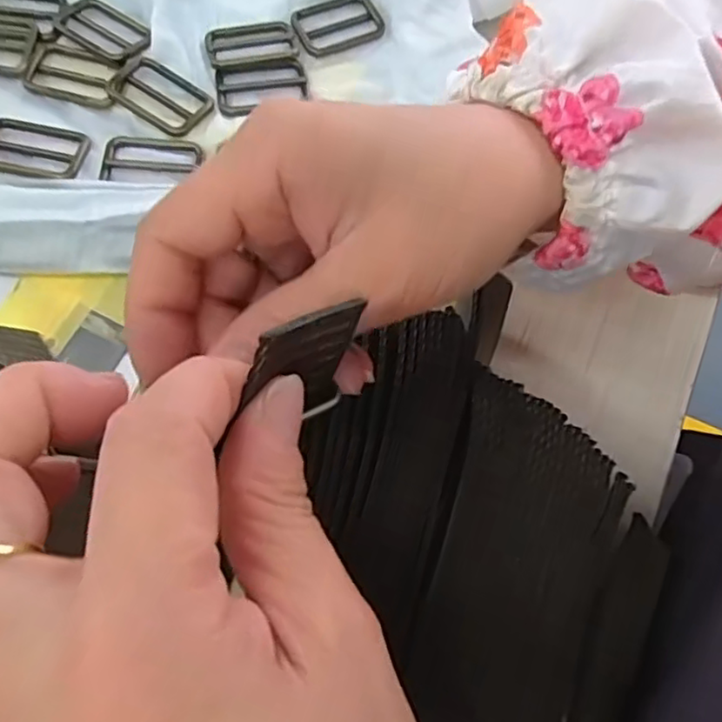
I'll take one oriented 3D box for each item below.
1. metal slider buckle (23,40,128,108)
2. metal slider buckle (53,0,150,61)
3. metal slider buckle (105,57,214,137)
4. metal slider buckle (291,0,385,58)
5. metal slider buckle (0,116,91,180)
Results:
[{"bbox_3d":[-0.134,-0.134,0.299,0.044,0.005,0.030,14,67,-1],"label":"metal slider buckle"},{"bbox_3d":[-0.124,-0.159,0.309,0.047,0.005,0.028,32,68,6],"label":"metal slider buckle"},{"bbox_3d":[-0.094,-0.123,0.298,0.047,0.004,0.029,31,67,4],"label":"metal slider buckle"},{"bbox_3d":[-0.012,-0.168,0.321,0.043,0.005,0.028,-23,82,-11],"label":"metal slider buckle"},{"bbox_3d":[-0.145,-0.092,0.280,0.045,0.004,0.031,14,61,-3],"label":"metal slider buckle"}]

